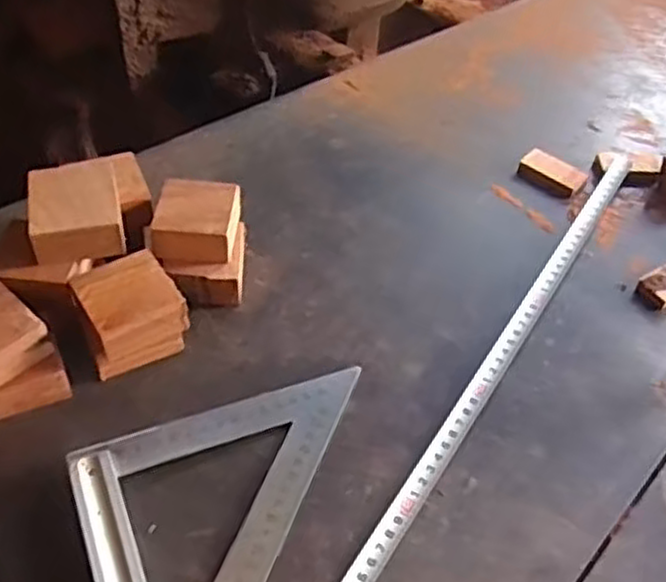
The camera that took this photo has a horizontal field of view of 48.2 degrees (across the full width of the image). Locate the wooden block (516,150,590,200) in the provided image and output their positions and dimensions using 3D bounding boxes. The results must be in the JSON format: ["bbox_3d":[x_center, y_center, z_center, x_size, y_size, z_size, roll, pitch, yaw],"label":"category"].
[{"bbox_3d":[0.191,-0.103,0.650,0.056,0.011,0.030,33,53,22],"label":"wooden block"}]

